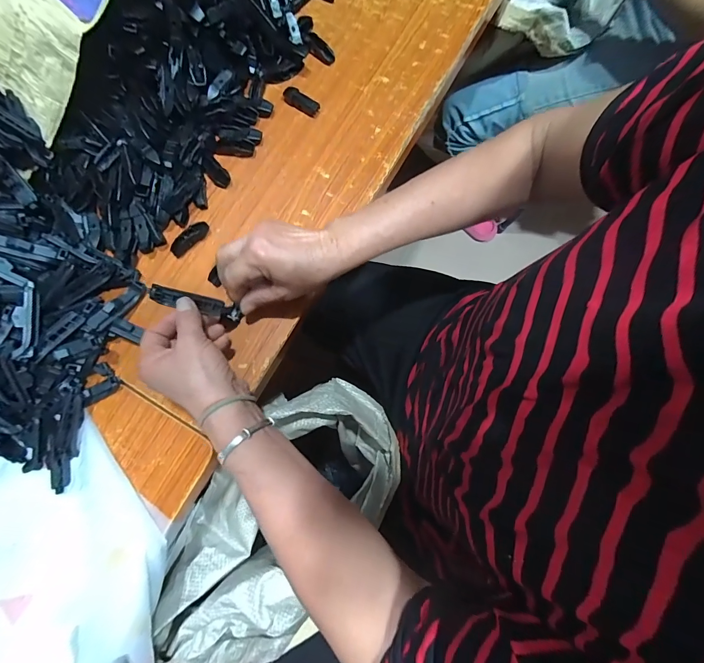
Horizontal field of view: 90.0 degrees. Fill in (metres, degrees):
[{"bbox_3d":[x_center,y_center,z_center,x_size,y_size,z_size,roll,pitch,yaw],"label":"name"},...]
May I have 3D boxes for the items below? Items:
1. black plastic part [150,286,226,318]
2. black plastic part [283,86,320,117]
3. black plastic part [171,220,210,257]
[{"bbox_3d":[-0.166,-0.031,0.356,0.068,0.007,0.018,13,78,-22],"label":"black plastic part"},{"bbox_3d":[-0.068,-0.302,0.459,0.053,0.011,0.019,36,82,8],"label":"black plastic part"},{"bbox_3d":[-0.197,-0.113,0.426,0.053,0.013,0.017,-43,80,-6],"label":"black plastic part"}]

